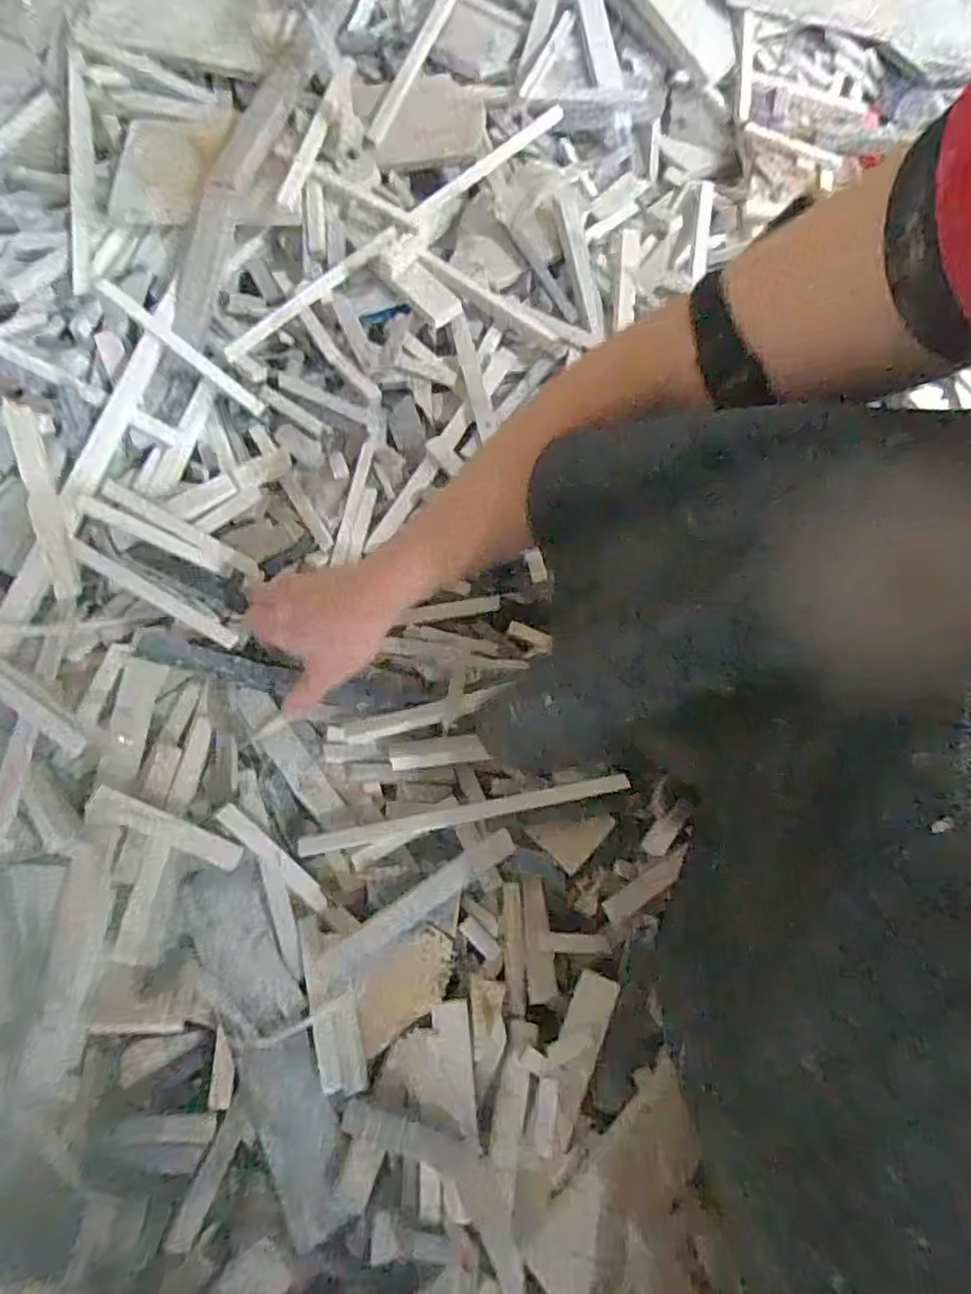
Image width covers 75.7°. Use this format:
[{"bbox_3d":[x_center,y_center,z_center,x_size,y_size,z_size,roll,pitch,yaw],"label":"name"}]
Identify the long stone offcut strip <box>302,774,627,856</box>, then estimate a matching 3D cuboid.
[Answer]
[{"bbox_3d":[-0.013,0.135,0.517,0.270,0.019,0.017,-11,61,-6],"label":"long stone offcut strip"}]

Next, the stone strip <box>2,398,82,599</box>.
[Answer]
[{"bbox_3d":[-0.377,-0.129,0.530,0.021,0.015,0.188,-21,78,-11],"label":"stone strip"}]

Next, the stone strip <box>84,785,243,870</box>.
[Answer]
[{"bbox_3d":[-0.240,0.138,0.469,0.115,0.012,0.024,25,62,-7],"label":"stone strip"}]

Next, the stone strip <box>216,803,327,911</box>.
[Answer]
[{"bbox_3d":[-0.163,0.162,0.484,0.108,0.010,0.015,43,68,1],"label":"stone strip"}]

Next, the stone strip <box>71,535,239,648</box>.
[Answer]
[{"bbox_3d":[-0.286,-0.044,0.542,0.154,0.012,0.016,32,64,-6],"label":"stone strip"}]

